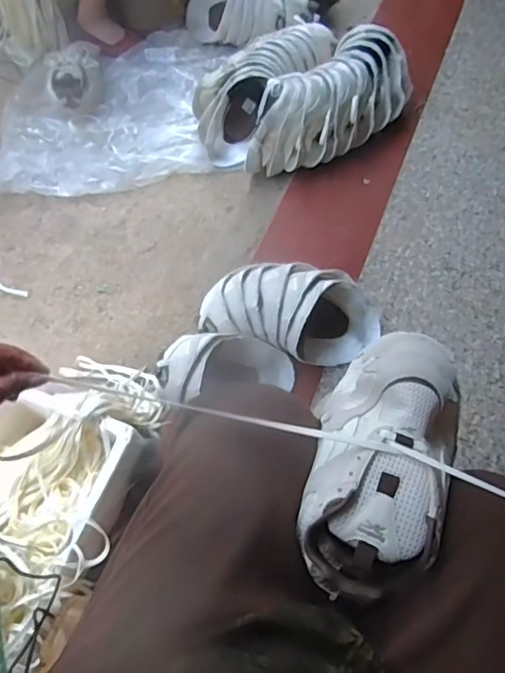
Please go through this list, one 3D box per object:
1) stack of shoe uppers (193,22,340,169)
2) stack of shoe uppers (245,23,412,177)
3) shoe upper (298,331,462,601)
[{"bbox_3d":[0.019,-0.598,1.258,0.181,0.120,0.414,36,72,20],"label":"stack of shoe uppers"},{"bbox_3d":[0.167,-0.528,1.178,0.436,0.110,0.217,-33,70,-17],"label":"stack of shoe uppers"},{"bbox_3d":[0.119,0.102,0.482,0.114,0.080,0.252,17,64,10],"label":"shoe upper"}]

